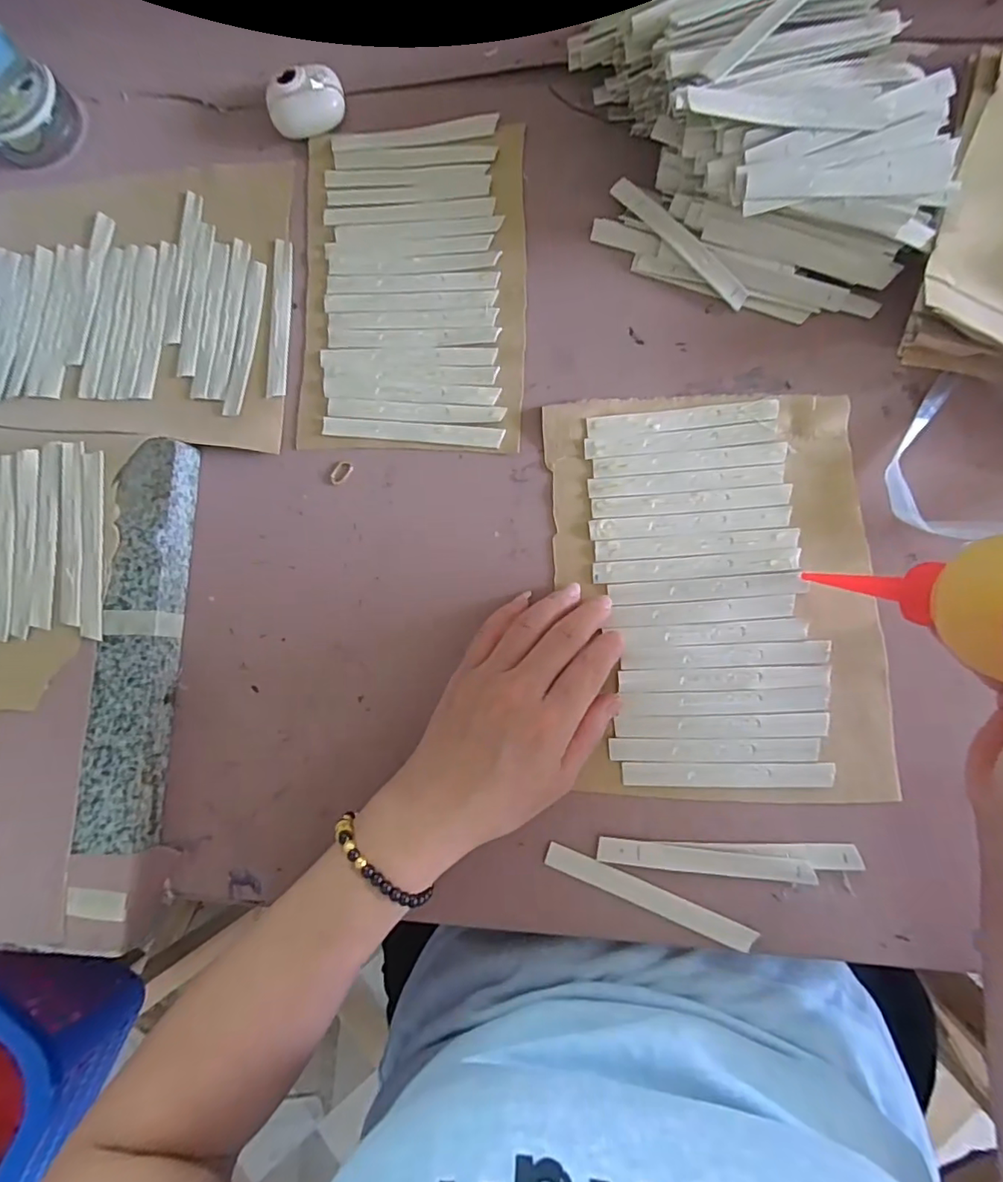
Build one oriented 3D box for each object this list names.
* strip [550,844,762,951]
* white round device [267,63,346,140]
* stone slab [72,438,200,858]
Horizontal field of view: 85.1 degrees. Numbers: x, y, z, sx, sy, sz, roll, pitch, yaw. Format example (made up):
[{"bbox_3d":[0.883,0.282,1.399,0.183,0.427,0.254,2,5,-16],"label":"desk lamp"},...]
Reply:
[{"bbox_3d":[0.081,0.168,0.300,0.116,0.004,0.013,21,85,8],"label":"strip"},{"bbox_3d":[-0.137,-0.343,0.384,0.052,0.024,0.036,-10,81,4],"label":"white round device"},{"bbox_3d":[-0.222,0.028,0.338,0.035,0.027,0.243,0,82,6],"label":"stone slab"}]

